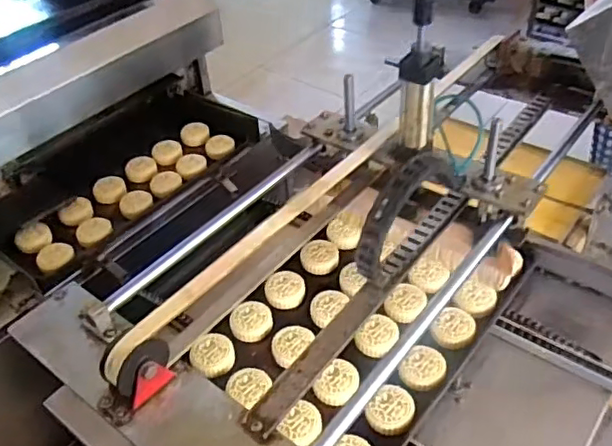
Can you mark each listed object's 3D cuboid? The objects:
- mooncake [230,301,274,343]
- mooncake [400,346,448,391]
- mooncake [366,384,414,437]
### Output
[{"bbox_3d":[-0.091,0.166,1.009,0.069,0.033,0.067,-8,42,-2],"label":"mooncake"},{"bbox_3d":[0.182,0.223,0.916,0.064,0.015,0.081,17,47,23],"label":"mooncake"},{"bbox_3d":[0.124,0.274,0.869,0.063,0.014,0.076,23,50,28],"label":"mooncake"}]

